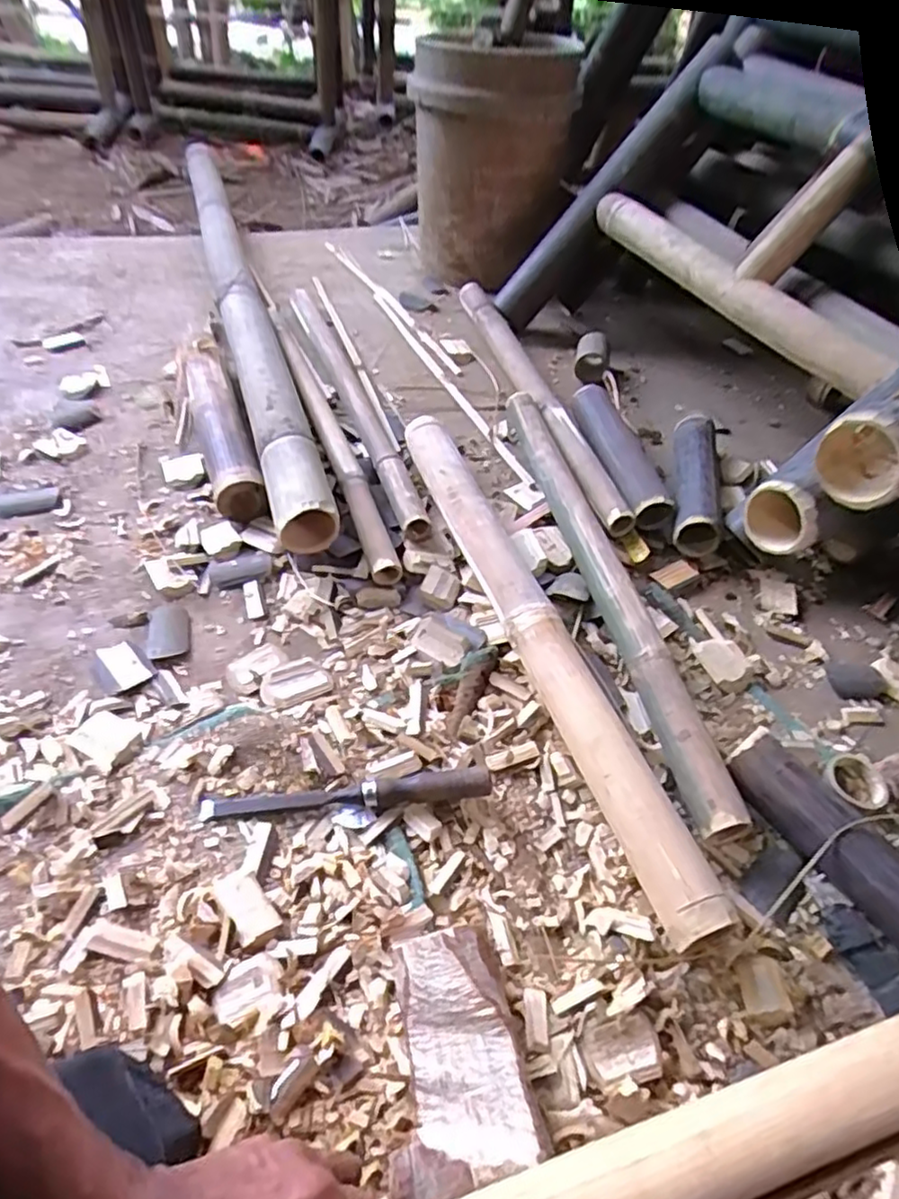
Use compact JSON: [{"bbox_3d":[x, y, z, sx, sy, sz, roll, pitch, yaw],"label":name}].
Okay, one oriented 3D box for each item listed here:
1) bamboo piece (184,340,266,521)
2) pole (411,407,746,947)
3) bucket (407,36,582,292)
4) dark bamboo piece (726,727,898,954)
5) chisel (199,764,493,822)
[{"bbox_3d":[-0.306,-0.238,0.885,0.063,0.074,0.355,-14,51,-17],"label":"bamboo piece"},{"bbox_3d":[0.076,0.018,0.692,0.058,0.064,0.650,-13,51,-16],"label":"pole"},{"bbox_3d":[0.078,-0.812,1.250,0.285,0.377,0.344,5,48,0],"label":"bucket"},{"bbox_3d":[0.336,0.226,0.538,0.056,0.058,0.269,-25,55,-24],"label":"dark bamboo piece"},{"bbox_3d":[-0.088,0.166,0.572,0.245,0.027,0.023,-2,49,-7],"label":"chisel"}]

